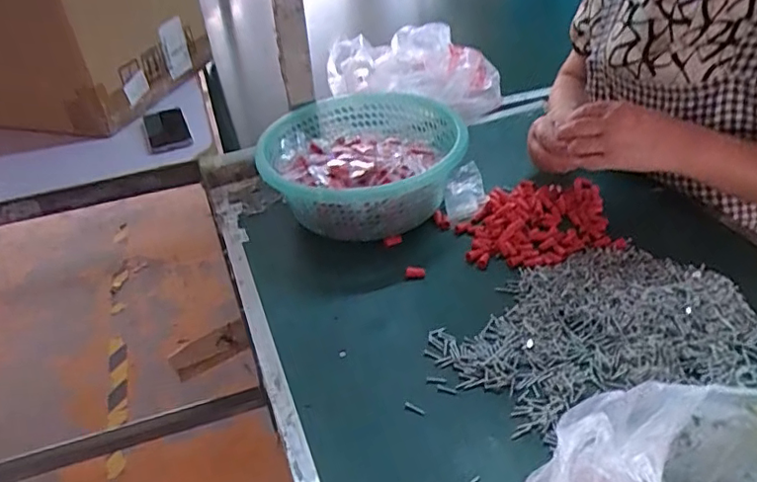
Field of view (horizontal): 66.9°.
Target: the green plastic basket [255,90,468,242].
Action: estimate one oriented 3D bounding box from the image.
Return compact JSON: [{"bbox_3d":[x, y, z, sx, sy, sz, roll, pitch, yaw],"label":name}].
[{"bbox_3d":[-0.017,-0.104,0.799,0.259,0.108,0.259,-5,38,4],"label":"green plastic basket"}]

